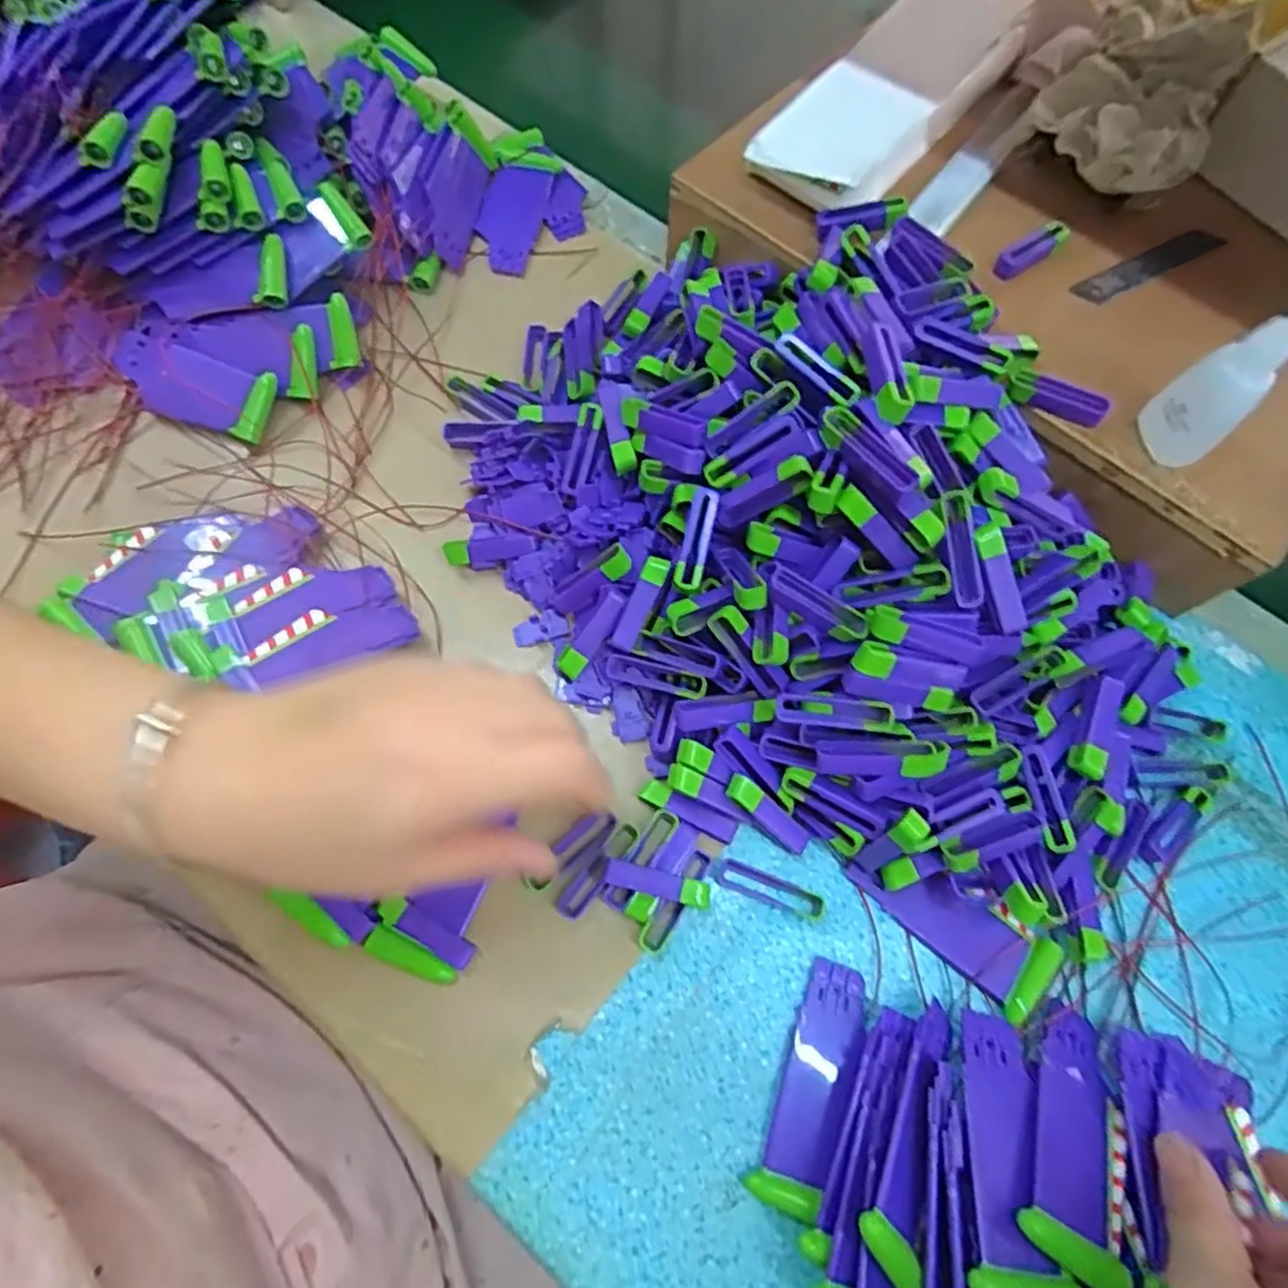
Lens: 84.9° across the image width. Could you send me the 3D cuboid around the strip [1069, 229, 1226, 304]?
[{"bbox_3d":[0.267,-0.200,0.372,0.095,0.004,0.016,-27,72,-12],"label":"strip"}]

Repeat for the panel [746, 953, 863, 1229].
[{"bbox_3d":[0.069,0.176,0.284,0.026,0.010,0.089,24,70,6],"label":"panel"}]

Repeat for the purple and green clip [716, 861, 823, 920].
[{"bbox_3d":[0.055,0.107,0.309,0.047,0.008,0.012,20,69,5],"label":"purple and green clip"}]

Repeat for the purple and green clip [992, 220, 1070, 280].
[{"bbox_3d":[0.204,-0.206,0.368,0.048,0.011,0.012,-34,74,-14],"label":"purple and green clip"}]

